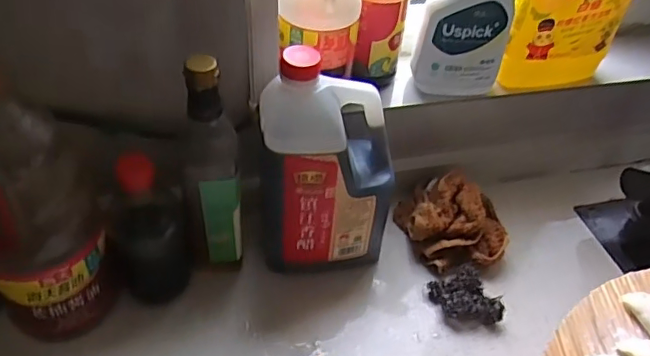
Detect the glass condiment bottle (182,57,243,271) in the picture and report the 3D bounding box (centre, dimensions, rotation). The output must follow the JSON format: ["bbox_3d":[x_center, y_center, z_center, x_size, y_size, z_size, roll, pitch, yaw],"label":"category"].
[{"bbox_3d":[-0.114,-0.005,0.575,0.060,0.267,0.068,-4,45,-12],"label":"glass condiment bottle"}]

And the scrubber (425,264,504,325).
[{"bbox_3d":[0.158,0.137,0.630,0.058,0.029,0.072,-17,49,-23],"label":"scrubber"}]

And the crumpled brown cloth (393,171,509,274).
[{"bbox_3d":[0.159,0.050,0.685,0.118,0.074,0.121,-8,46,-16],"label":"crumpled brown cloth"}]

